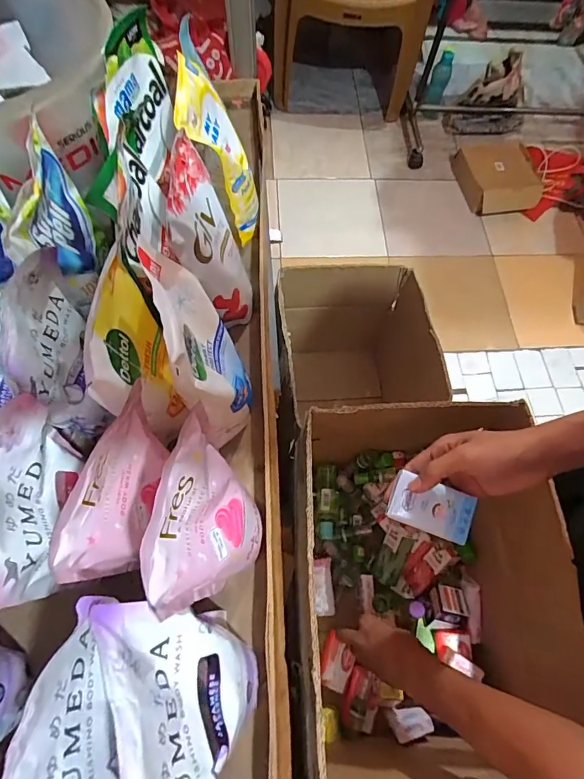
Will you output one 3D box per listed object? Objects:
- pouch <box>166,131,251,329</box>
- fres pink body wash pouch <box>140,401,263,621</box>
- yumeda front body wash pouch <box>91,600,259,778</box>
[{"bbox_3d":[-0.083,-0.151,0.459,0.065,0.166,0.124,-9,68,-3],"label":"pouch"},{"bbox_3d":[-0.057,0.098,0.331,0.054,0.144,0.123,10,68,4],"label":"fres pink body wash pouch"},{"bbox_3d":[-0.064,0.199,0.288,0.054,0.184,0.127,-18,69,-7],"label":"yumeda front body wash pouch"}]

